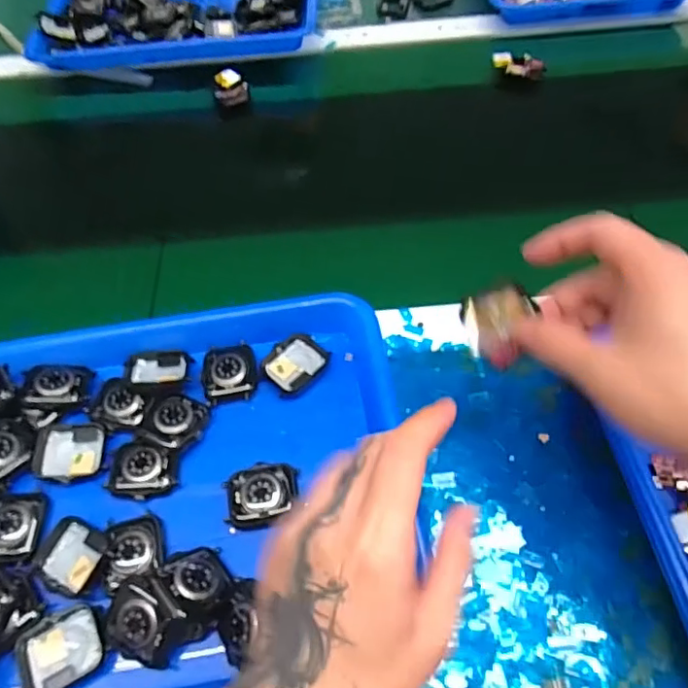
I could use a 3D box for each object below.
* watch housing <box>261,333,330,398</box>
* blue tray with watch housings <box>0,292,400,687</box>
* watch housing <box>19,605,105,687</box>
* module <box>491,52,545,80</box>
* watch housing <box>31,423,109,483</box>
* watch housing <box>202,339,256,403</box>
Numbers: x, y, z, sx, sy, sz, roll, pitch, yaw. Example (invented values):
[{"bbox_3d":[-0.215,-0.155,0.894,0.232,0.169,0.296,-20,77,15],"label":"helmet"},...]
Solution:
[{"bbox_3d":[-0.036,0.015,0.403,0.036,0.007,0.045,32,64,21],"label":"watch housing"},{"bbox_3d":[-0.126,0.084,0.348,0.324,0.032,0.261,-12,57,-5],"label":"blue tray with watch housings"},{"bbox_3d":[-0.154,0.168,0.307,0.043,0.011,0.039,-20,58,-10],"label":"watch housing"},{"bbox_3d":[0.193,-0.309,0.615,0.057,0.017,0.025,21,60,16],"label":"module"},{"bbox_3d":[-0.180,0.070,0.367,0.043,0.009,0.040,-4,57,0],"label":"watch housing"},{"bbox_3d":[-0.082,0.019,0.399,0.037,0.009,0.044,-10,57,-4],"label":"watch housing"}]

